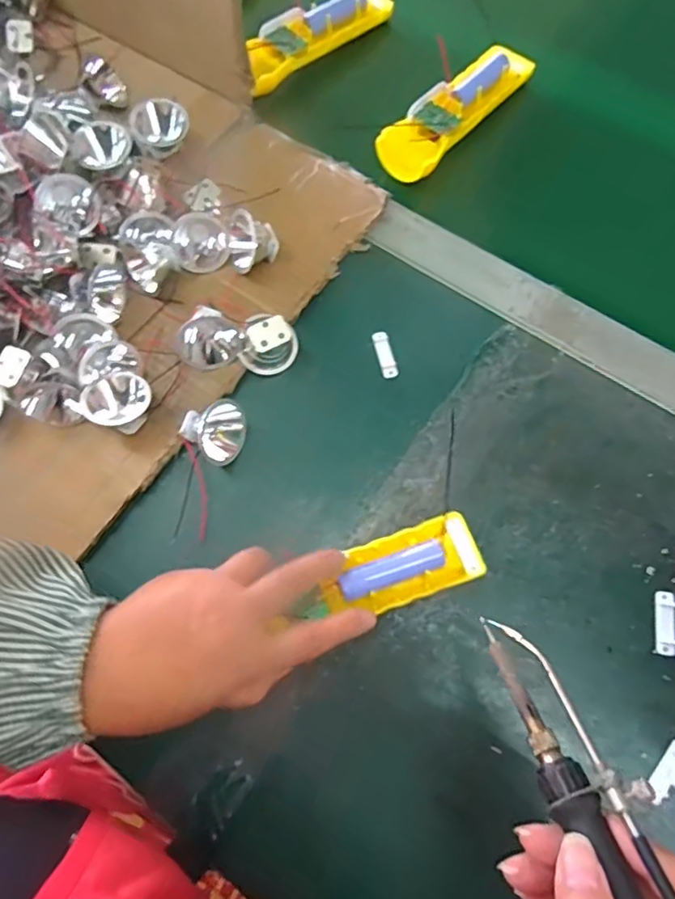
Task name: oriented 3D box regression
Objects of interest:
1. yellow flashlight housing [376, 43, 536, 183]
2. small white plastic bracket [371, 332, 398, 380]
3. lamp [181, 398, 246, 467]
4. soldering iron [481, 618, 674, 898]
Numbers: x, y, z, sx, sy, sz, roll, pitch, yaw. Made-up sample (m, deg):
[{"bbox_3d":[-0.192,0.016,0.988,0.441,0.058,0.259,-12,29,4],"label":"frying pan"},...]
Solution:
[{"bbox_3d":[0.098,-0.287,0.471,0.048,0.020,0.166,40,77,15],"label":"yellow flashlight housing"},{"bbox_3d":[0.035,-0.069,0.415,0.011,0.004,0.037,-13,71,-2],"label":"small white plastic bracket"},{"bbox_3d":[-0.085,-0.013,0.387,0.040,0.034,0.040,-1,72,2],"label":"lamp"},{"bbox_3d":[0.108,0.157,0.210,0.028,0.020,0.204,-18,51,-3],"label":"soldering iron"}]

